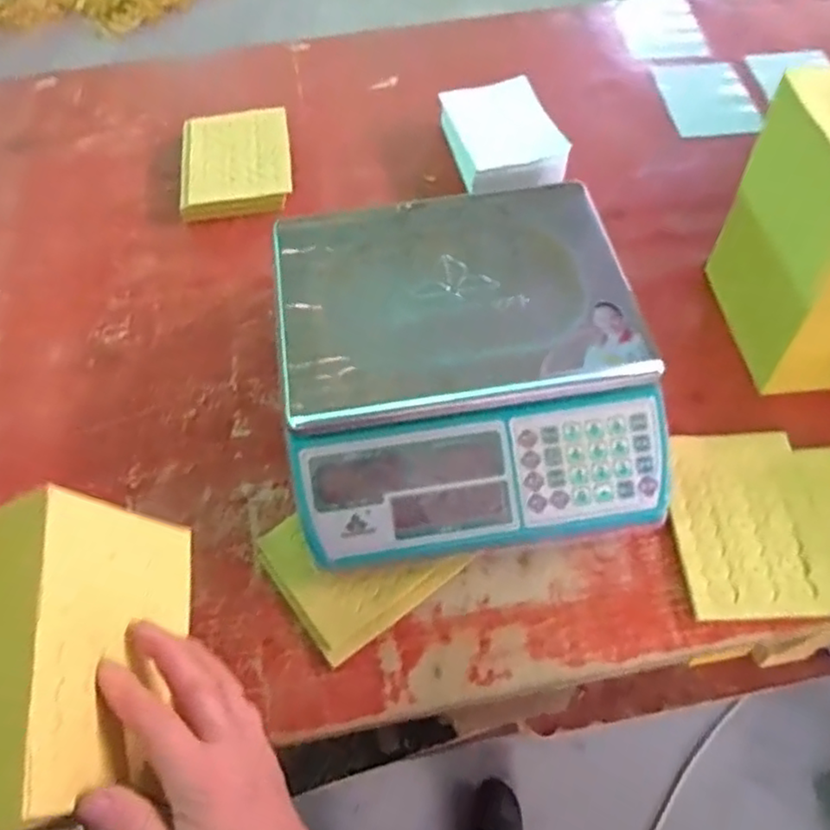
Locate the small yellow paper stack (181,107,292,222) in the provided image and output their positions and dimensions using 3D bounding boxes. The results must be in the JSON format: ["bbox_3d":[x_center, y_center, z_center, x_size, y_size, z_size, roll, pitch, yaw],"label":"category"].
[{"bbox_3d":[-0.210,-0.298,0.776,0.123,0.028,0.164,-7,60,-3],"label":"small yellow paper stack"}]

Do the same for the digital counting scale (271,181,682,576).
[{"bbox_3d":[0.040,-0.043,0.572,0.290,0.115,0.304,-8,60,-3],"label":"digital counting scale"}]

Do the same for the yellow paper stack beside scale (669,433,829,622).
[{"bbox_3d":[0.274,0.088,0.544,0.116,0.011,0.157,-2,60,0],"label":"yellow paper stack beside scale"}]

